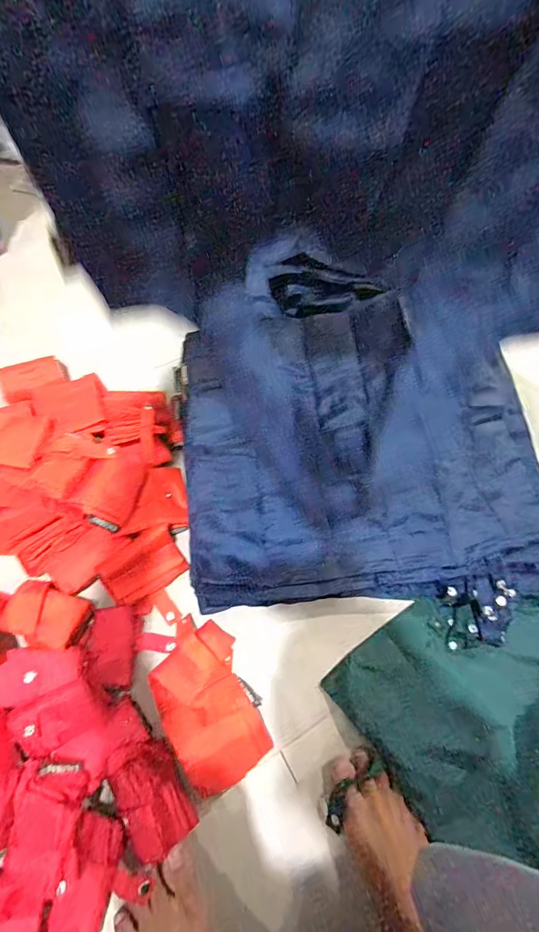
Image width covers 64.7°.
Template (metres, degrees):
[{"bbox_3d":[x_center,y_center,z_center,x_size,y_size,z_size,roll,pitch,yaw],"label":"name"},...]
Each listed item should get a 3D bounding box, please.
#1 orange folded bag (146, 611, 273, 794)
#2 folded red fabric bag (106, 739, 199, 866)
[{"bbox_3d":[-0.079,0.276,0.511,0.110,0.039,0.187,-19,66,-13],"label":"orange folded bag"},{"bbox_3d":[-0.130,0.352,0.452,0.075,0.049,0.107,-22,67,-14],"label":"folded red fabric bag"}]

